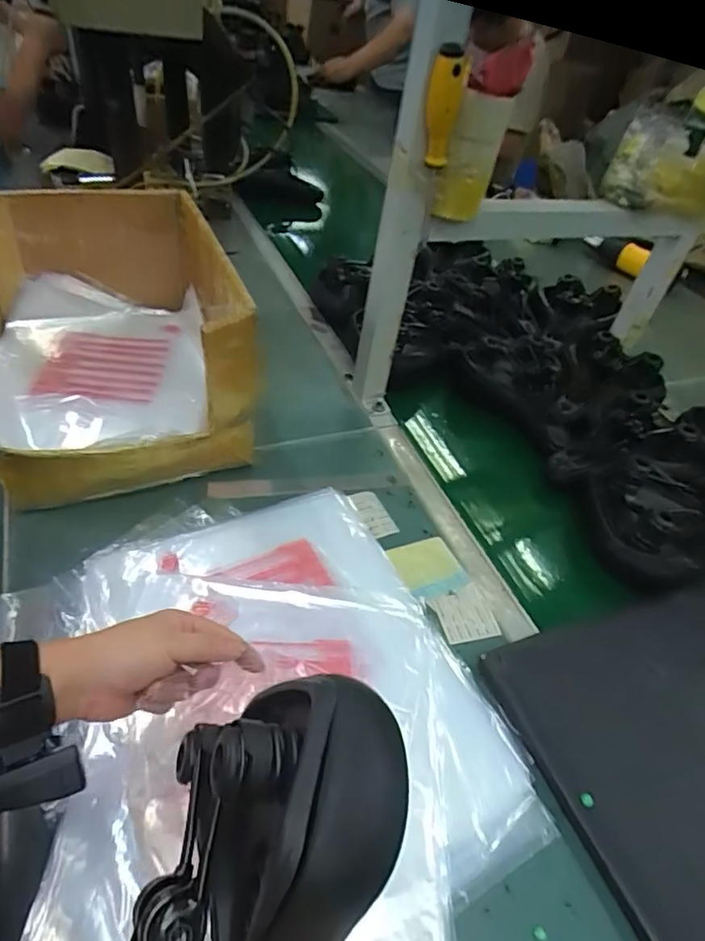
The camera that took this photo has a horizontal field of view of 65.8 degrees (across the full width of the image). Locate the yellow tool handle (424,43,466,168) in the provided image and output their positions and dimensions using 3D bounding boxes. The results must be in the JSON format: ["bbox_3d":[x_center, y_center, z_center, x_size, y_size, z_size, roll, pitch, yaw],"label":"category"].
[{"bbox_3d":[0.092,-0.371,0.557,0.031,0.119,0.033,12,70,6],"label":"yellow tool handle"}]

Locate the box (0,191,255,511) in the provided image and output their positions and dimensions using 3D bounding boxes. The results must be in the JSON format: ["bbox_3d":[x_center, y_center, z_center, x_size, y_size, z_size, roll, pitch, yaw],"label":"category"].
[{"bbox_3d":[-0.339,-0.175,0.734,0.355,0.238,0.418,-9,48,-16],"label":"box"}]

